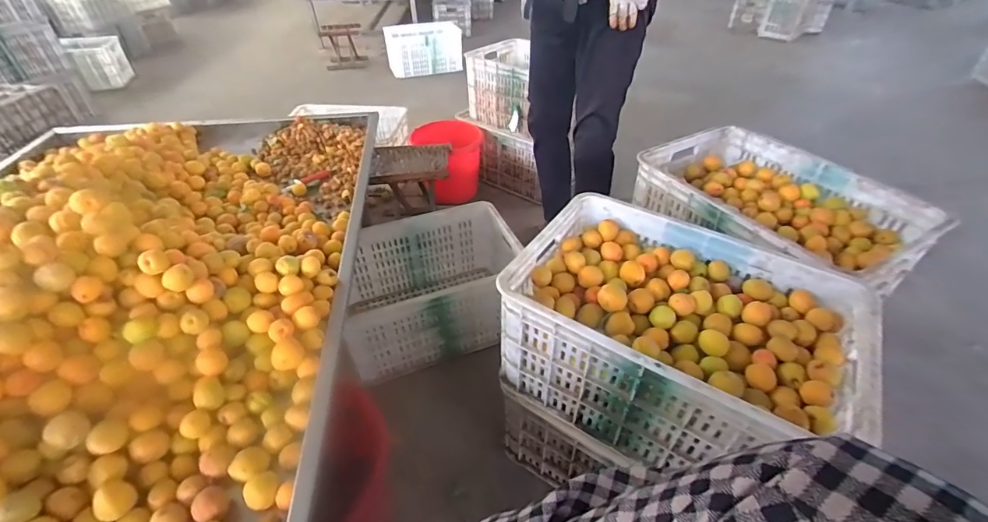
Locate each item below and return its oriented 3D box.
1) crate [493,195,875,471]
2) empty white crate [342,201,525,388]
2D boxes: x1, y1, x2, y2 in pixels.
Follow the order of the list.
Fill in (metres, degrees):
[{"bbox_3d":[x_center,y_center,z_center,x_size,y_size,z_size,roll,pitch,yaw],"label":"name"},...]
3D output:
[{"bbox_3d":[0.305,0.139,0.781,0.515,0.260,0.360,23,46,25],"label":"crate"},{"bbox_3d":[-0.186,0.082,1.308,0.514,0.284,0.370,-16,43,-18],"label":"empty white crate"}]

